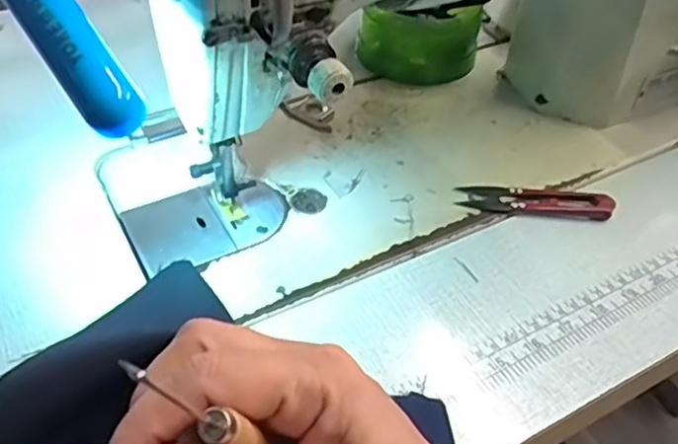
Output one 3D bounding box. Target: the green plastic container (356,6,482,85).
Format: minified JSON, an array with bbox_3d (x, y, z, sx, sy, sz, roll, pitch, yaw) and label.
[{"bbox_3d":[0.068,-0.147,0.531,0.095,0.050,0.056,-1,45,-7],"label":"green plastic container"}]

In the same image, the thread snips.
[{"bbox_3d":[0.132,-0.016,0.433,0.099,0.013,0.025,6,45,1],"label":"thread snips"}]

